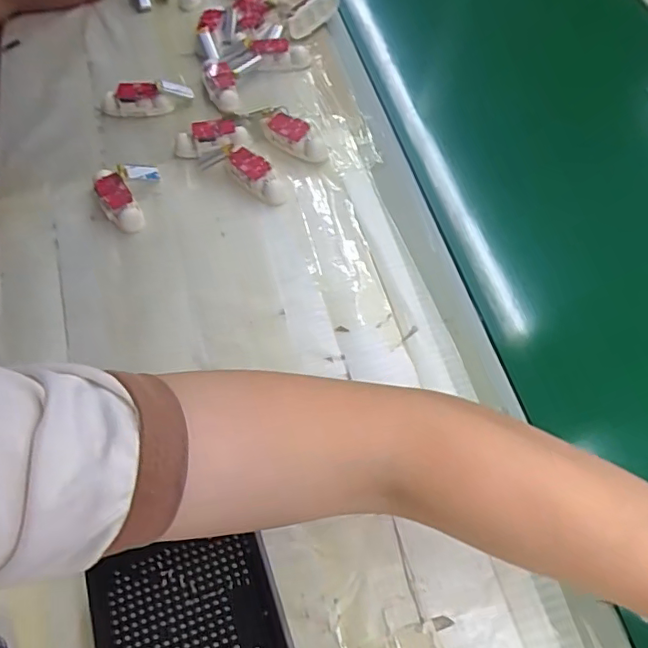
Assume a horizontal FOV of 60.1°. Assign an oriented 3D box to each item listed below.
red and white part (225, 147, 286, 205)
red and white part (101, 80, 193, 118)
[{"bbox_3d":[-0.057,-0.122,0.459,0.021,0.023,0.057,-36,64,-18],"label":"red and white part"},{"bbox_3d":[-0.167,-0.209,0.526,0.085,0.022,0.028,-6,59,-2],"label":"red and white part"}]

